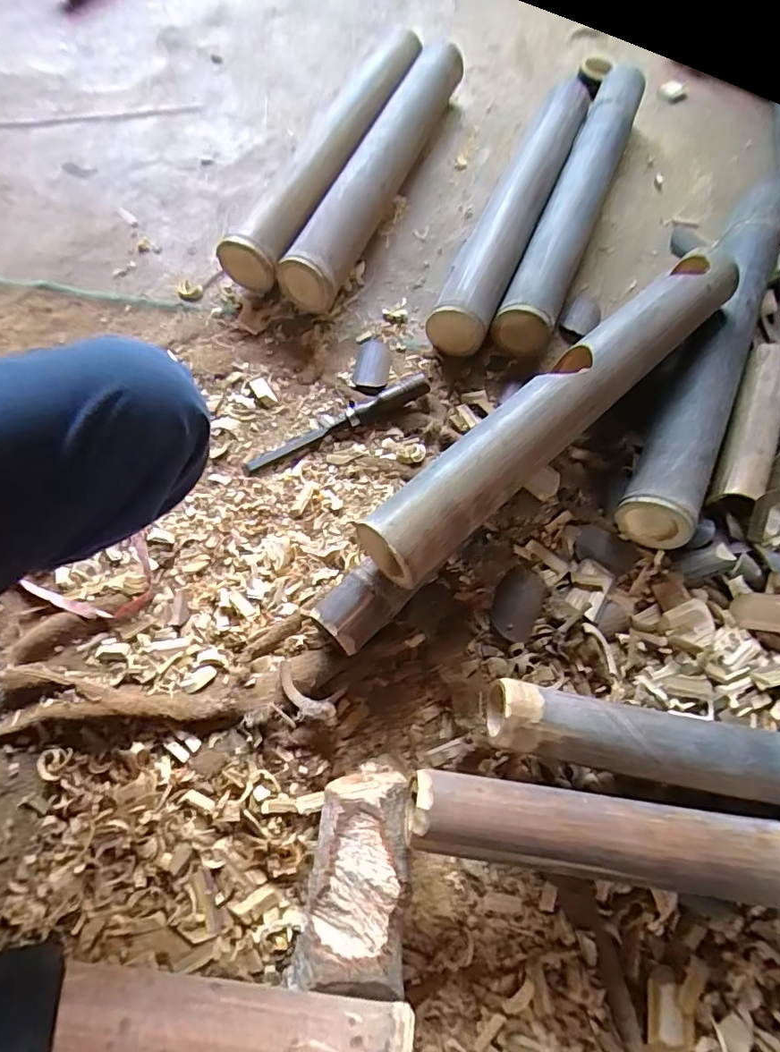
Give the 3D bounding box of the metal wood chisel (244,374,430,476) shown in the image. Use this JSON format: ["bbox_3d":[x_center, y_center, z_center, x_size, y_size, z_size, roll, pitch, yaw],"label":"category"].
[{"bbox_3d":[-0.062,-0.126,0.627,0.241,0.023,0.028,-25,69,-12],"label":"metal wood chisel"}]

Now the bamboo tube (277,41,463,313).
[{"bbox_3d":[-0.008,-0.528,0.770,0.072,0.078,0.556,20,67,8],"label":"bamboo tube"}]

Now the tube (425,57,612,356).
[{"bbox_3d":[0.184,-0.474,0.769,0.086,0.076,0.560,21,67,8],"label":"tube"}]

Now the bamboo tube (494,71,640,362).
[{"bbox_3d":[0.277,-0.483,0.774,0.076,0.076,0.589,21,67,8],"label":"bamboo tube"}]

